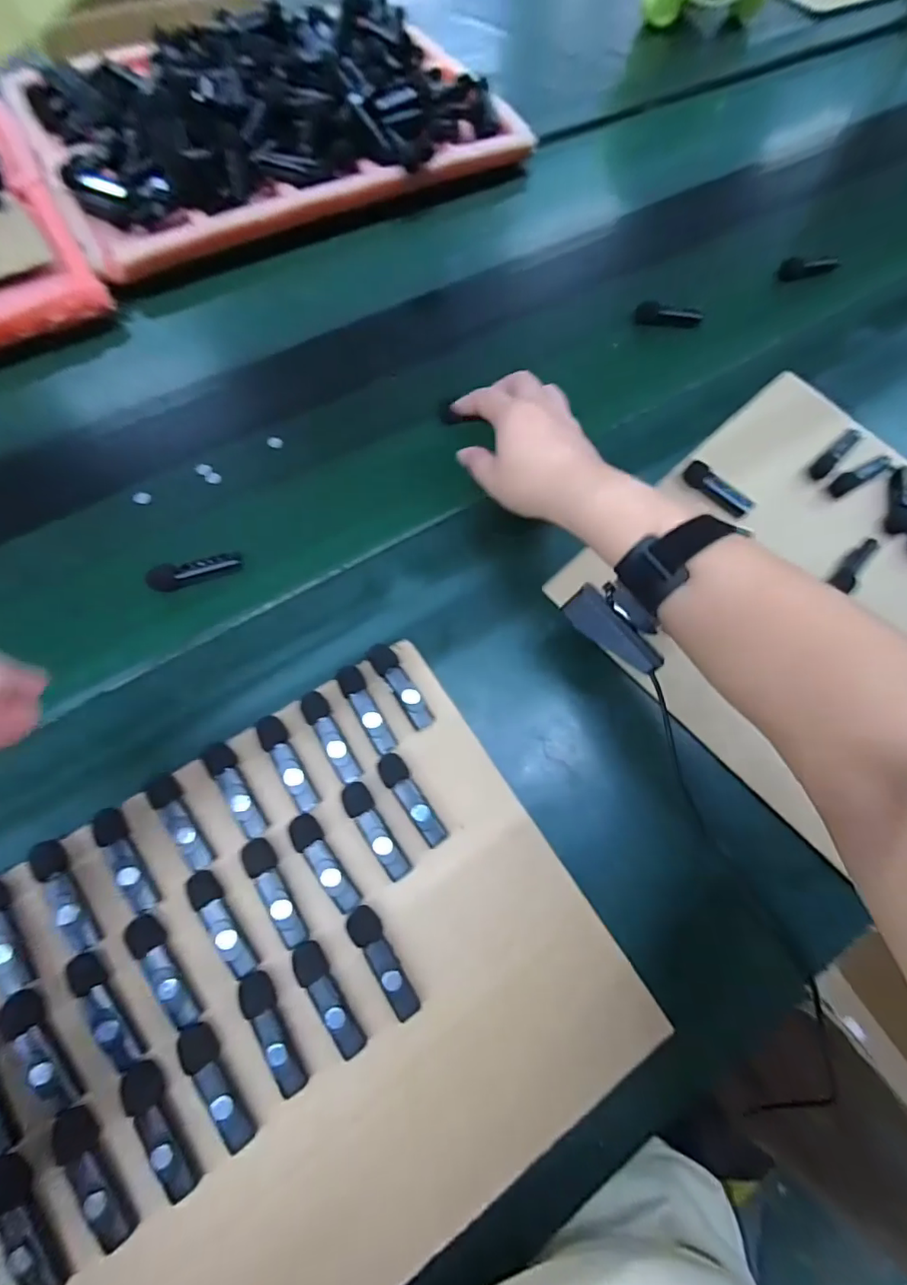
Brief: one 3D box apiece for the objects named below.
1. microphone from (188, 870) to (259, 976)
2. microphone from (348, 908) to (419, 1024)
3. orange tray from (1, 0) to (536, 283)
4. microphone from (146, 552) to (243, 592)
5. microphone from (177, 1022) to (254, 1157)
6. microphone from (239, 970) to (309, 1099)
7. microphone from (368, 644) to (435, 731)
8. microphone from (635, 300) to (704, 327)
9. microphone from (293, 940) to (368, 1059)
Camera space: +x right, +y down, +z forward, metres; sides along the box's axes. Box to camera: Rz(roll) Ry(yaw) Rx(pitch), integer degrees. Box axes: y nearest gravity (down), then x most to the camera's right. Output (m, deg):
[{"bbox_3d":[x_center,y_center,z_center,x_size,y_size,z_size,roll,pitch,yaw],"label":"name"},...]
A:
[{"bbox_3d":[-0.136,0.163,0.308,0.017,0.011,0.063,-32,73,-14],"label":"microphone"},{"bbox_3d":[-0.042,0.190,0.315,0.018,0.013,0.065,-27,72,-13],"label":"microphone"},{"bbox_3d":[-0.189,-0.573,0.569,0.488,0.066,0.294,-27,72,-13],"label":"orange tray"},{"bbox_3d":[-0.196,-0.053,0.406,0.069,0.022,0.017,-15,69,-9],"label":"microphone"},{"bbox_3d":[-0.128,0.238,0.284,0.015,0.014,0.064,-34,73,-15],"label":"microphone"},{"bbox_3d":[-0.101,0.220,0.297,0.017,0.016,0.064,-24,71,-12],"label":"microphone"},{"bbox_3d":[-0.037,0.030,0.371,0.018,0.013,0.066,-32,73,-14],"label":"microphone"},{"bbox_3d":[0.221,-0.335,0.540,0.065,0.016,0.020,15,68,3],"label":"microphone"},{"bbox_3d":[-0.072,0.205,0.305,0.017,0.012,0.064,-29,72,-14],"label":"microphone"}]

